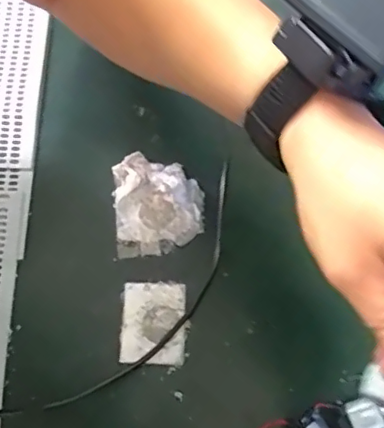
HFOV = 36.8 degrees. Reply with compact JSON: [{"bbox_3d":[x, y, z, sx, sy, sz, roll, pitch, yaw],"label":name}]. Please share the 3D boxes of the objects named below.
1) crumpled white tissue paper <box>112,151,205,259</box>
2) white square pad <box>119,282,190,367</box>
[{"bbox_3d":[-0.021,-0.007,0.357,0.054,0.004,0.063,-5,69,-9],"label":"crumpled white tissue paper"},{"bbox_3d":[-0.022,0.062,0.330,0.036,0.004,0.046,3,68,-5],"label":"white square pad"}]

